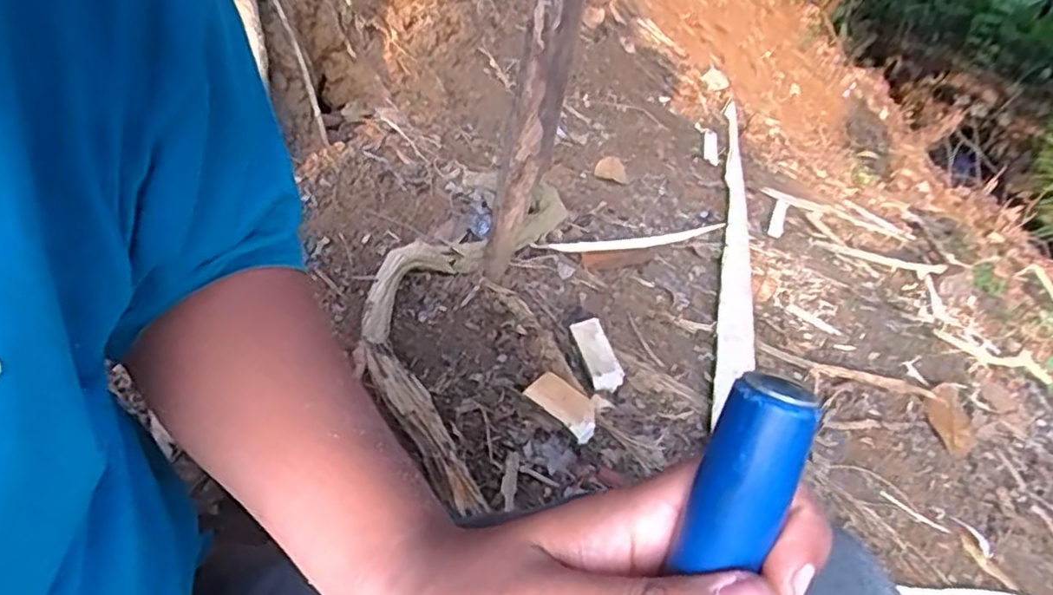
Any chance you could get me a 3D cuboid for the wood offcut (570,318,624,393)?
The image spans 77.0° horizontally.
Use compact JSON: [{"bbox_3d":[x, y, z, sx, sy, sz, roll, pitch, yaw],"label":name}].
[{"bbox_3d":[0.087,0.068,0.816,0.040,0.034,0.091,-14,65,-18],"label":"wood offcut"}]

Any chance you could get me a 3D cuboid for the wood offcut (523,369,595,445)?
[{"bbox_3d":[0.043,0.118,0.728,0.043,0.004,0.095,-37,51,-20],"label":"wood offcut"}]

